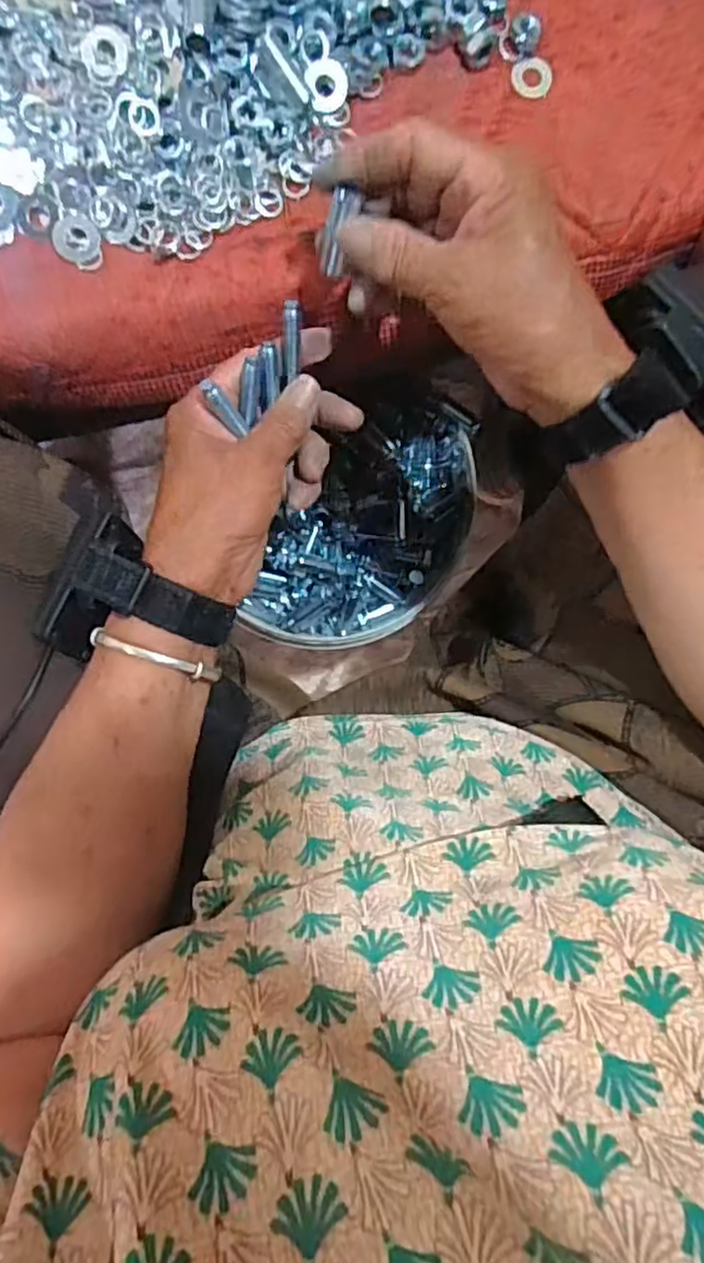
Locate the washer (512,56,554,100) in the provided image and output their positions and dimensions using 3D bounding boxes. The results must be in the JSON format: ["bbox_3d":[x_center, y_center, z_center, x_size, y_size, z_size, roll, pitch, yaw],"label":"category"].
[{"bbox_3d":[0.094,-0.287,0.355,0.021,0.004,0.021,3,93,-6],"label":"washer"}]

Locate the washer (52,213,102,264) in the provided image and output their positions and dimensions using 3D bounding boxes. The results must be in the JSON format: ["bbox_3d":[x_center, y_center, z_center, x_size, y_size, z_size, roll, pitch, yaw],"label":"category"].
[{"bbox_3d":[-0.133,-0.189,0.329,0.022,0.004,0.021,4,93,-6],"label":"washer"}]

